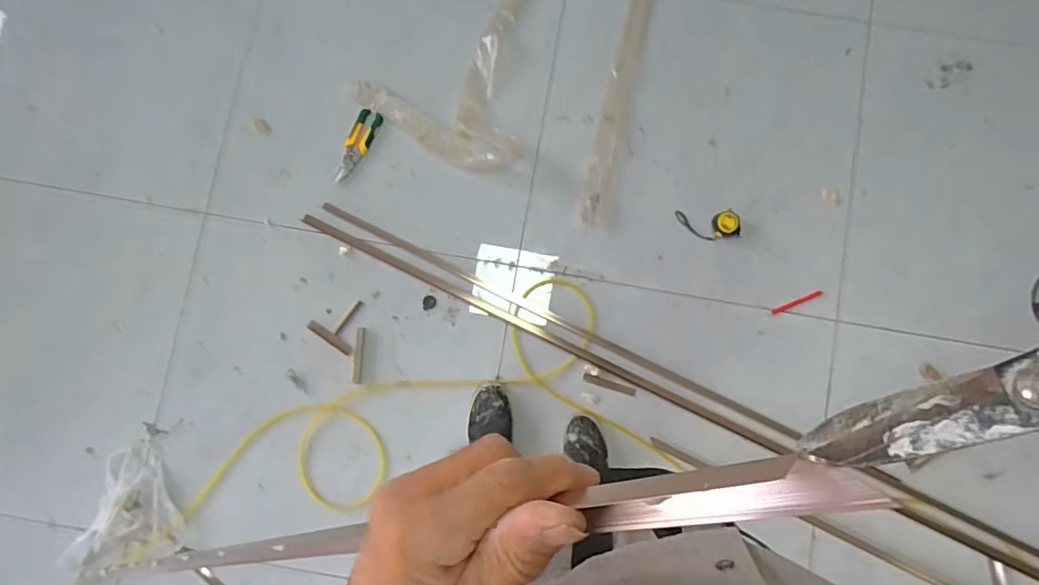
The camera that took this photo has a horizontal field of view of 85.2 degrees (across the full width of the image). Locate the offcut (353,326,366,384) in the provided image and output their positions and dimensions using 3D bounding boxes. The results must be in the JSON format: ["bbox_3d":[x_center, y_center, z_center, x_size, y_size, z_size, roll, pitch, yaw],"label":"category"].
[{"bbox_3d":[-0.398,0.157,1.404,0.022,0.011,0.138,5,84,1],"label":"offcut"}]

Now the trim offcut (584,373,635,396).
[{"bbox_3d":[0.220,0.226,1.379,0.131,0.009,0.019,18,84,2],"label":"trim offcut"}]

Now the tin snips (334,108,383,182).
[{"bbox_3d":[-0.423,-0.376,1.454,0.061,0.033,0.203,30,85,3],"label":"tin snips"}]

